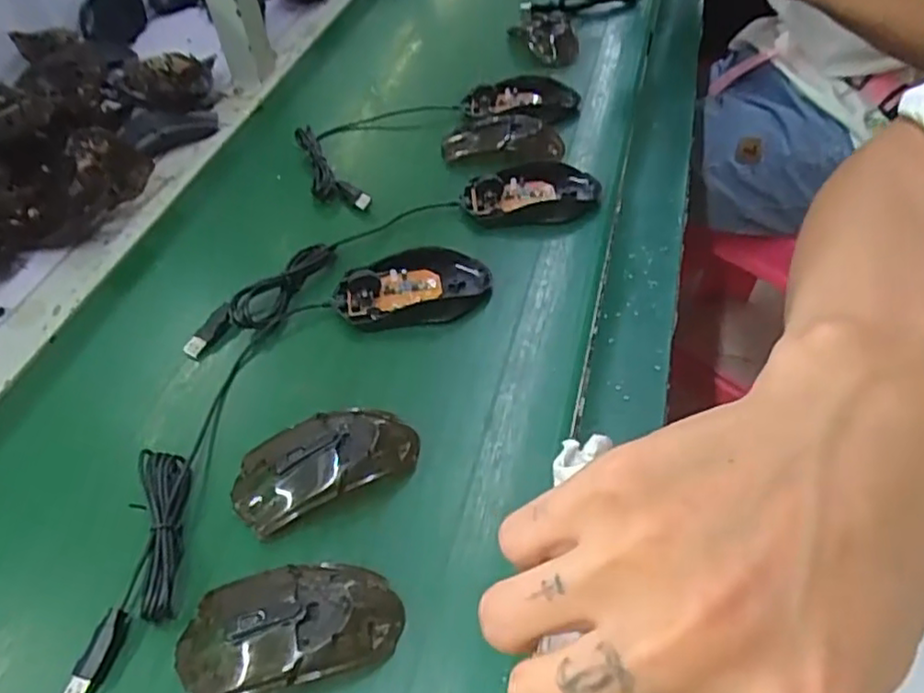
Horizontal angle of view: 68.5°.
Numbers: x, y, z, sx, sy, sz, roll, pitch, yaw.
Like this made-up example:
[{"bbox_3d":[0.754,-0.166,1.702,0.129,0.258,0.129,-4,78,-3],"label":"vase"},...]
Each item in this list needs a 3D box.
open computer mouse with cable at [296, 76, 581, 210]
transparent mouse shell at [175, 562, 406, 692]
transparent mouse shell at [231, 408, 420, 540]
[{"bbox_3d":[-0.030,-0.220,0.655,0.273,0.027,0.143,-29,52,-20],"label":"open computer mouse with cable"},{"bbox_3d":[-0.087,0.142,0.338,0.107,0.028,0.058,-8,48,-1],"label":"transparent mouse shell"},{"bbox_3d":[-0.082,0.068,0.404,0.109,0.031,0.057,-18,49,-10],"label":"transparent mouse shell"}]

